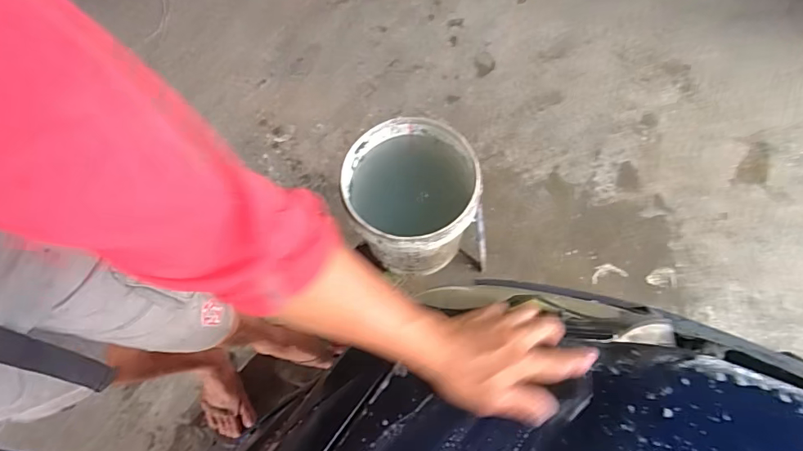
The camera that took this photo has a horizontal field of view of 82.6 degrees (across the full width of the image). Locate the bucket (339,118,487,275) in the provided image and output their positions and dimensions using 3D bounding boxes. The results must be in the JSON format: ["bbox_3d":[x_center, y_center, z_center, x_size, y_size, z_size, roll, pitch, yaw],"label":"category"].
[{"bbox_3d":[0.020,-0.060,1.090,0.292,0.253,0.306,-2,65,4],"label":"bucket"}]

